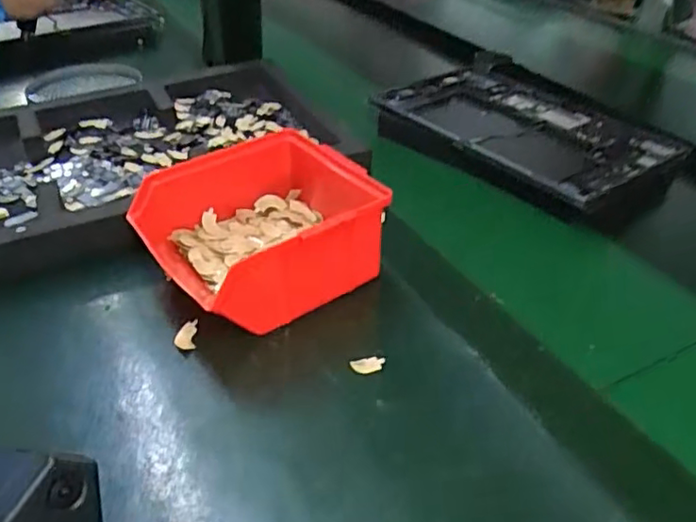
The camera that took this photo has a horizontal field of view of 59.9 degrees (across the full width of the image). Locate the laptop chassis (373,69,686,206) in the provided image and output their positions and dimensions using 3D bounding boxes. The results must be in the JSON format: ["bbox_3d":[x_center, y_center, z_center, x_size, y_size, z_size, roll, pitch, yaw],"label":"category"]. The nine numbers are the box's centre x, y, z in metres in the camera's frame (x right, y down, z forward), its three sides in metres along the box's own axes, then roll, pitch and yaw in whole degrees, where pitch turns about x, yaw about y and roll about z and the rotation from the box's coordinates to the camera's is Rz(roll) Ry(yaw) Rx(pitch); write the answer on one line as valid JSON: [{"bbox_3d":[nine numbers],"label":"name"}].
[{"bbox_3d":[0.162,-0.127,0.568,0.159,0.014,0.252,-26,45,-29],"label":"laptop chassis"}]

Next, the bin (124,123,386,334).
[{"bbox_3d":[-0.053,-0.021,0.396,0.130,0.069,0.126,-23,44,-32],"label":"bin"}]

